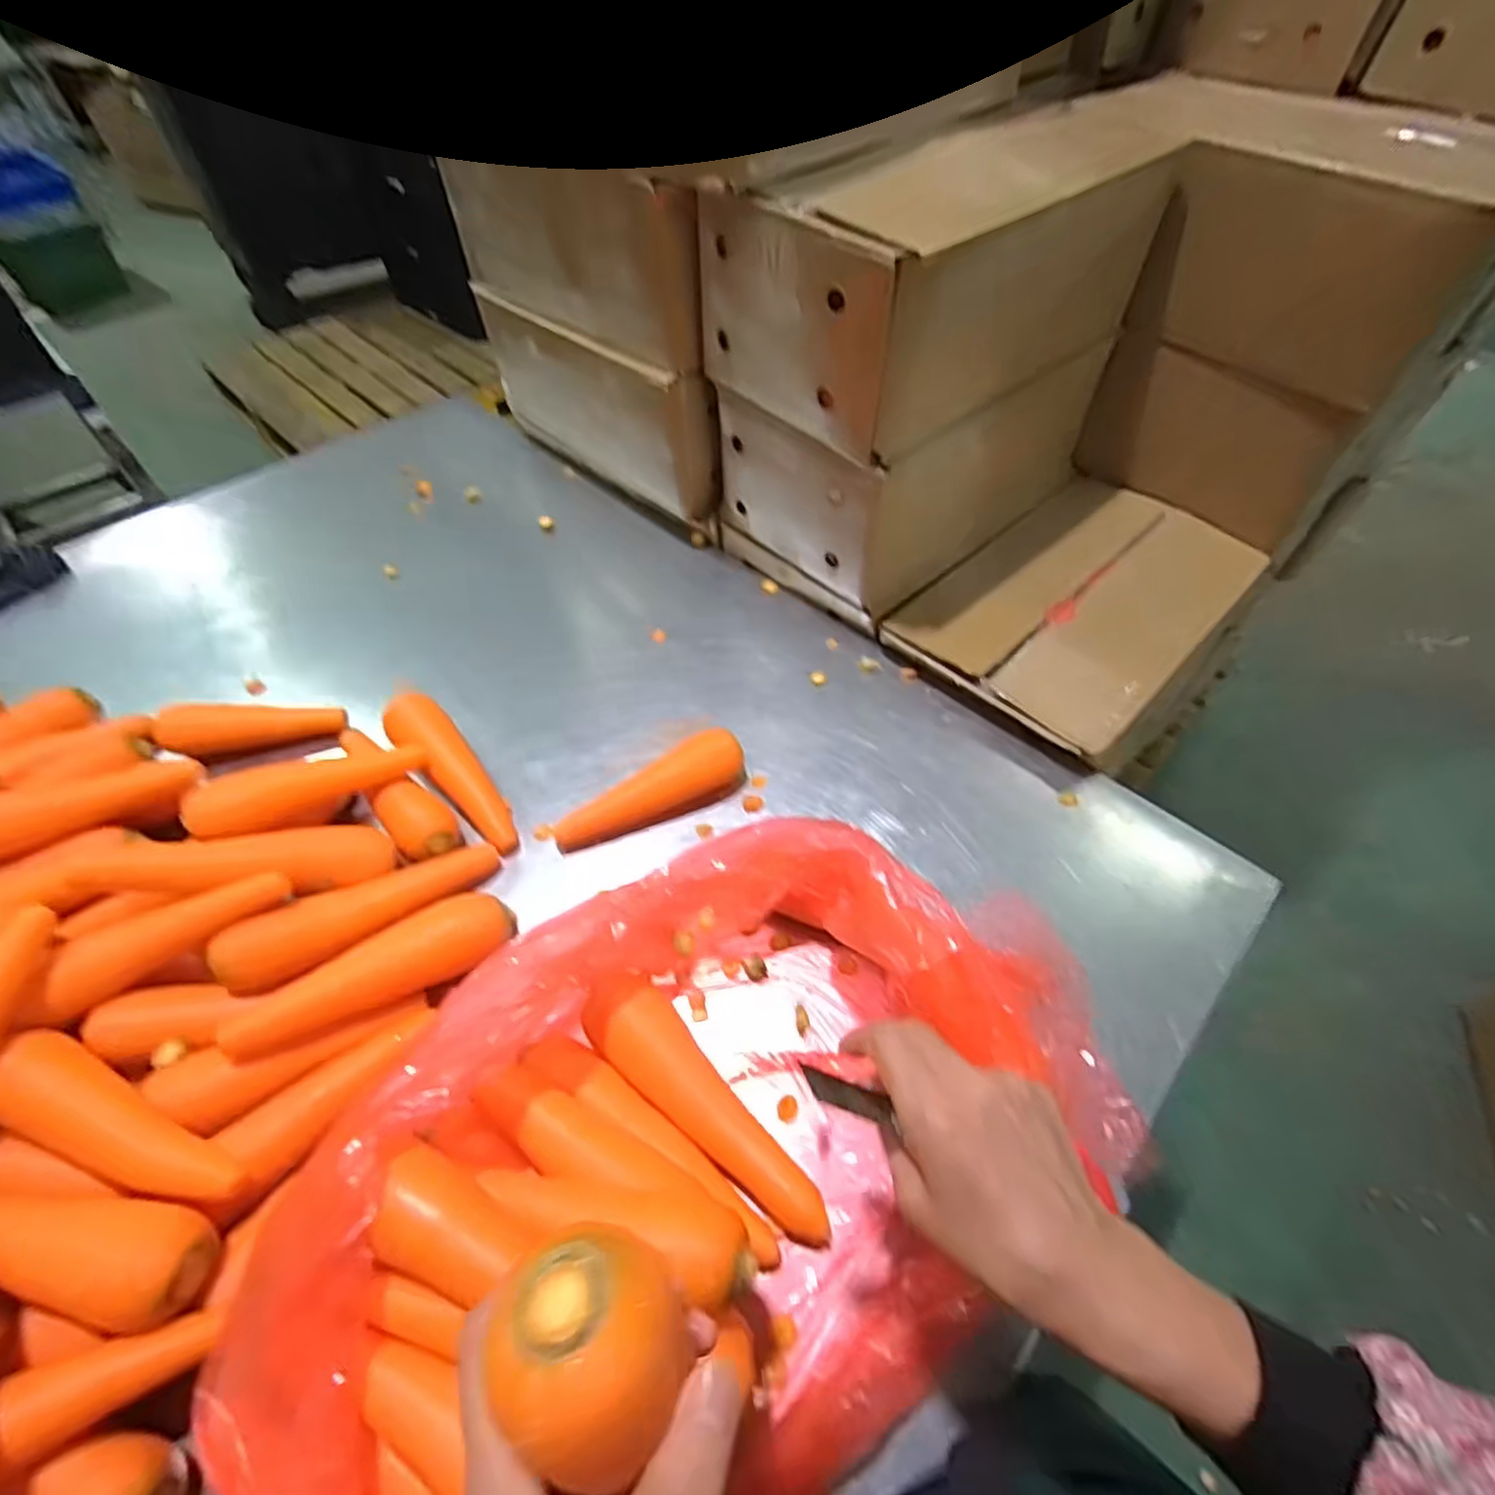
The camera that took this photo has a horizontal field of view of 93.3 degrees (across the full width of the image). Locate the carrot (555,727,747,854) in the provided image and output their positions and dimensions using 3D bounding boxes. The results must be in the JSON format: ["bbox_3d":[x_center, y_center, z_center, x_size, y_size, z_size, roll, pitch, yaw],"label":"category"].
[{"bbox_3d":[-0.088,0.041,0.648,0.184,0.047,0.046,-25,56,-19],"label":"carrot"}]

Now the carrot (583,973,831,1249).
[{"bbox_3d":[-0.024,0.239,0.487,0.214,0.046,0.058,35,59,24],"label":"carrot"}]

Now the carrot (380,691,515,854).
[{"bbox_3d":[-0.275,0.019,0.667,0.049,0.047,0.193,-38,61,-26],"label":"carrot"}]

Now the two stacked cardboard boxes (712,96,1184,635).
[{"bbox_3d":[0.192,-0.414,0.770,0.412,0.368,0.257,-34,60,-24],"label":"two stacked cardboard boxes"}]

